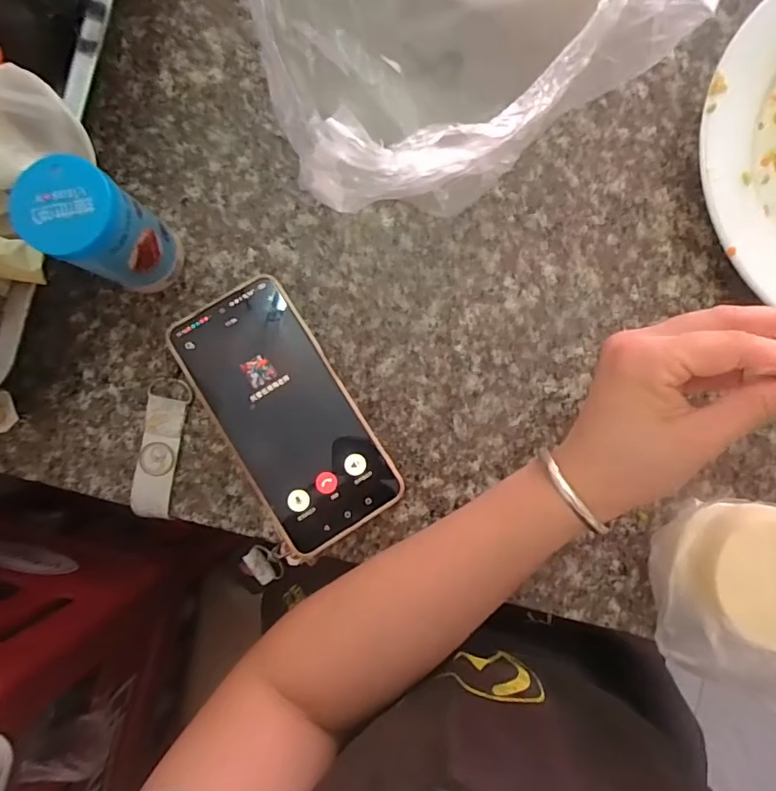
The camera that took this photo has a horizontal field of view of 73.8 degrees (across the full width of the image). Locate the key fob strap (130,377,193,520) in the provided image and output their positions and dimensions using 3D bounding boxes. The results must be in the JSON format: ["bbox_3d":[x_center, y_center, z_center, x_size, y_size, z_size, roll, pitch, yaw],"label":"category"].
[{"bbox_3d":[-0.146,0.034,0.333,0.027,0.008,0.089,8,87,2],"label":"key fob strap"}]

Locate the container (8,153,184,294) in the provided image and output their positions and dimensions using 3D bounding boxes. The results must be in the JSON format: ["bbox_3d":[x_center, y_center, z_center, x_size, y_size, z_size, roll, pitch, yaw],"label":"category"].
[{"bbox_3d":[-0.154,-0.090,0.291,0.044,0.094,0.046,0,87,2],"label":"container"}]

